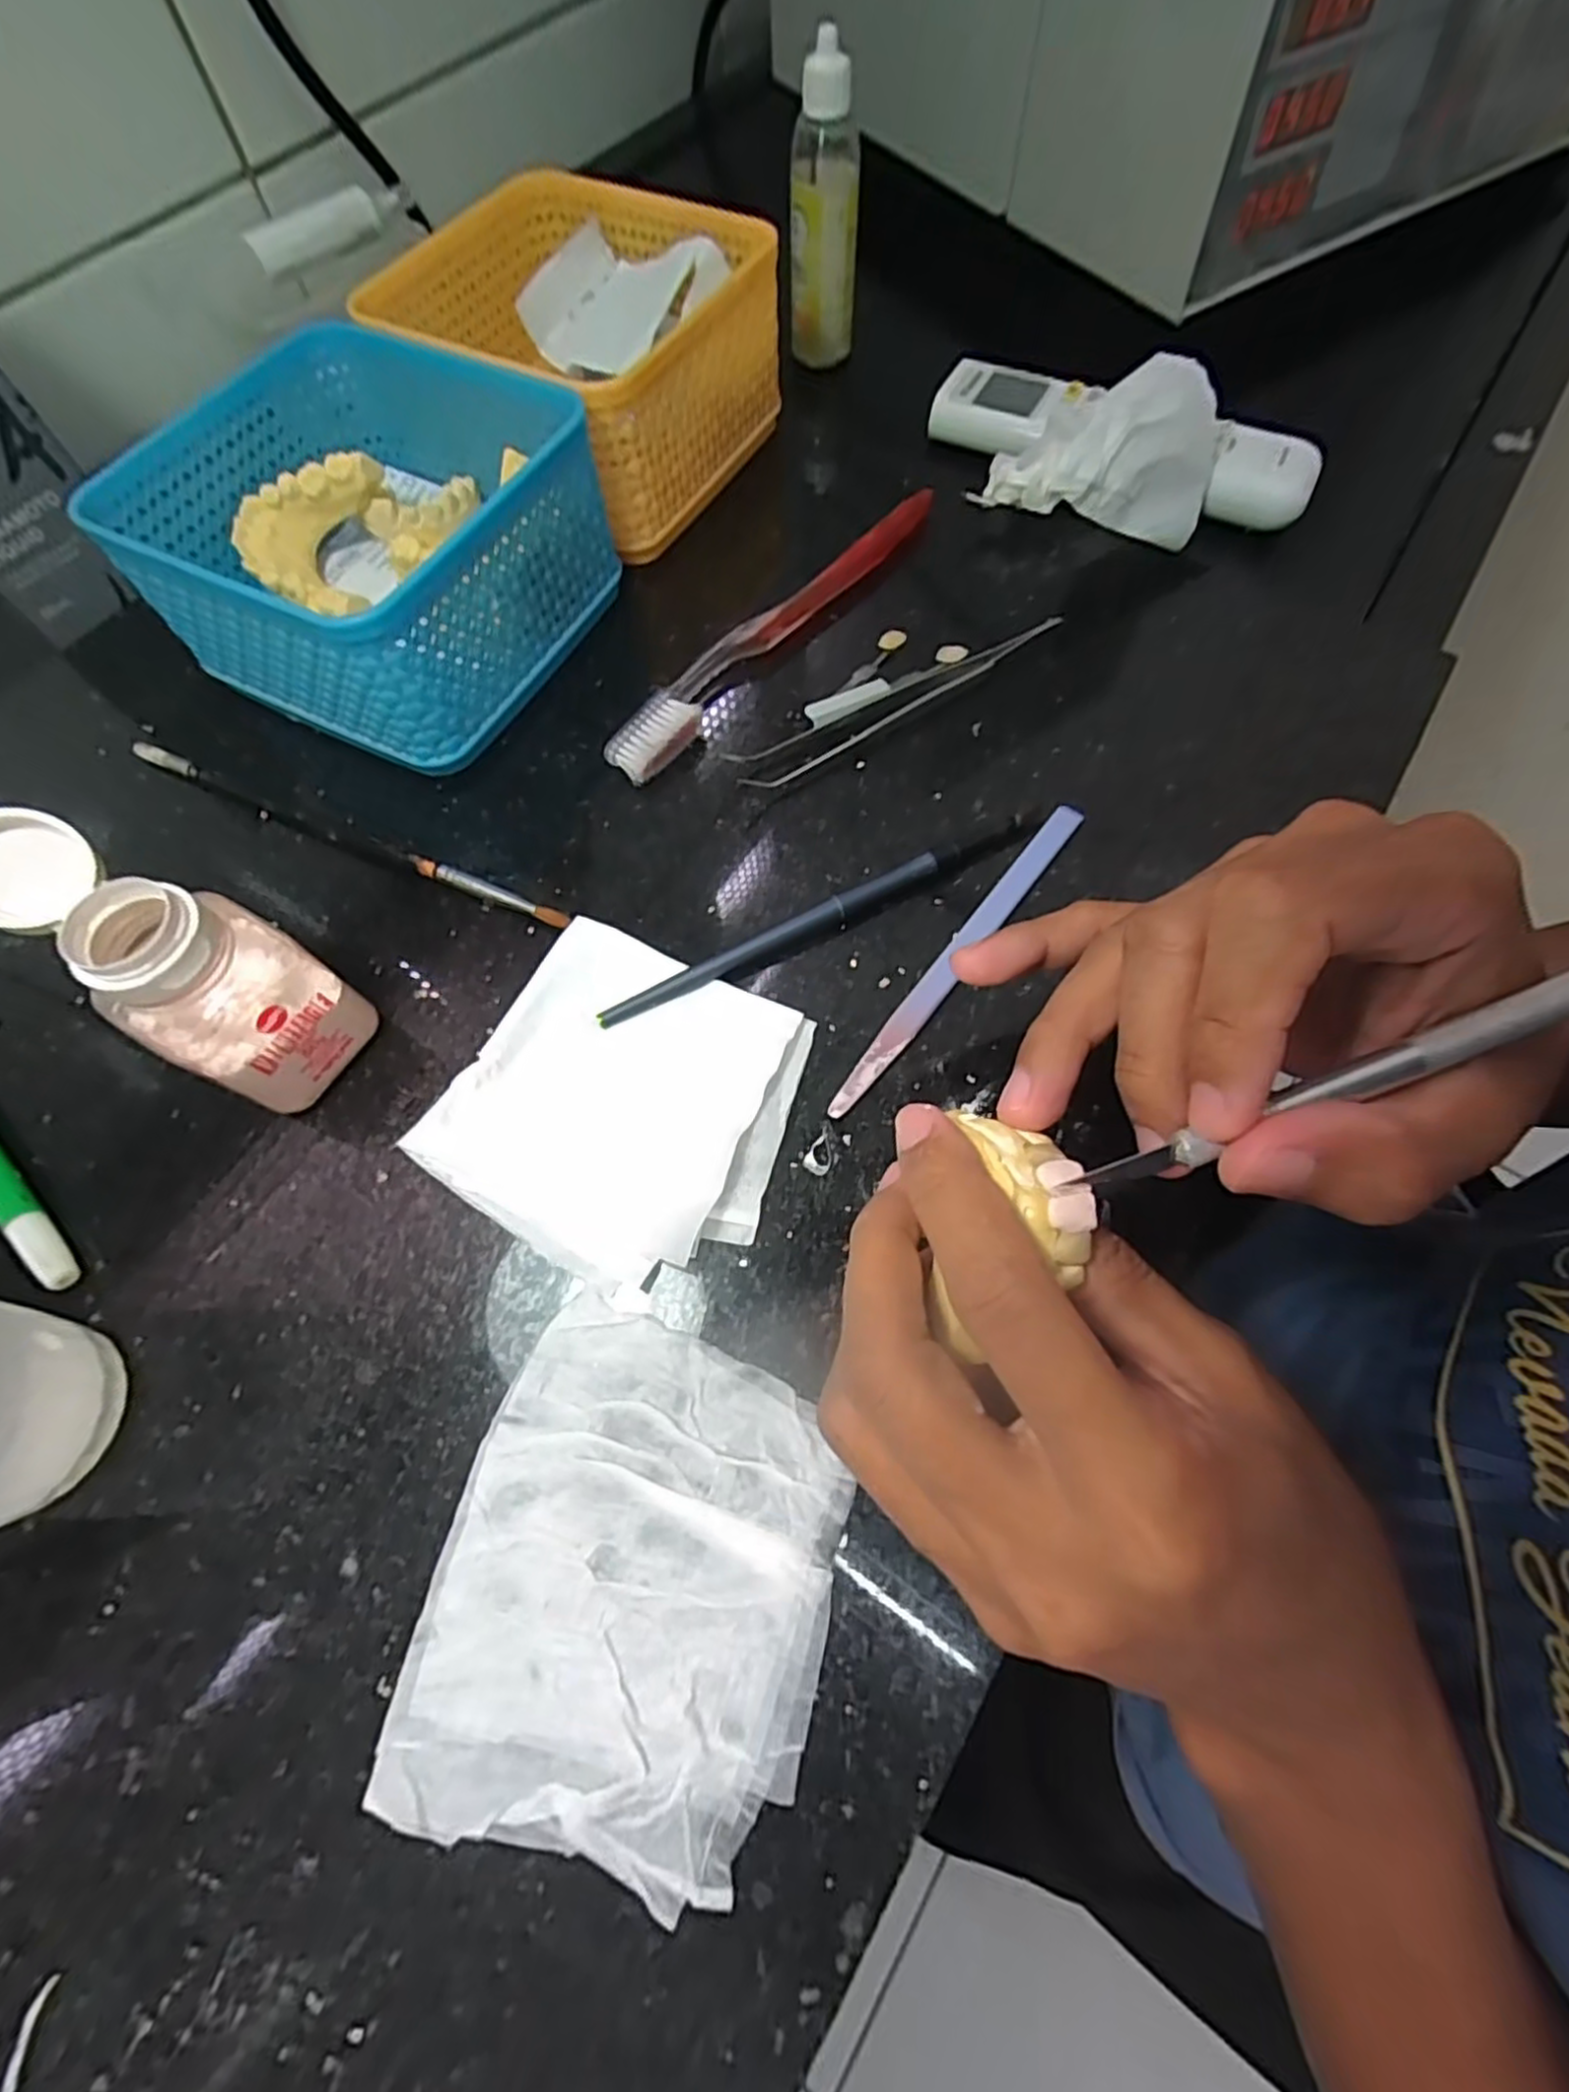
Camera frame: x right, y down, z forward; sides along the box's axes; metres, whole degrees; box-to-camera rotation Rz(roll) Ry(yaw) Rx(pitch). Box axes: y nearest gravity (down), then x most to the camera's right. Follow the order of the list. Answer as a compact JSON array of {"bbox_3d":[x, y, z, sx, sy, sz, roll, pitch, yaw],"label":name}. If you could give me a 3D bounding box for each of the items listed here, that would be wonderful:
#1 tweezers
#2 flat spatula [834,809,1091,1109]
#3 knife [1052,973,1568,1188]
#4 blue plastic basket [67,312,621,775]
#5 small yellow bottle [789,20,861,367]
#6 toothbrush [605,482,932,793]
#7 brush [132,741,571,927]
[{"bbox_3d":[0.043,-0.129,0.273,0.136,0.010,0.021,-25,69,-9],"label":"tweezers"},{"bbox_3d":[0.057,-0.030,0.236,0.010,0.005,0.136,36,72,14],"label":"flat spatula"},{"bbox_3d":[0.121,0.002,0.142,0.135,0.004,0.007,-23,69,4],"label":"knife"},{"bbox_3d":[-0.149,-0.185,0.273,0.131,0.063,0.129,25,70,11],"label":"blue plastic basket"},{"bbox_3d":[0.019,-0.395,0.351,0.033,0.105,0.029,1,68,1],"label":"small yellow bottle"},{"bbox_3d":[-0.002,-0.166,0.289,0.023,0.014,0.182,37,73,14],"label":"toothbrush"},{"bbox_3d":[-0.156,-0.075,0.258,0.184,0.007,0.008,22,70,10],"label":"brush"}]

